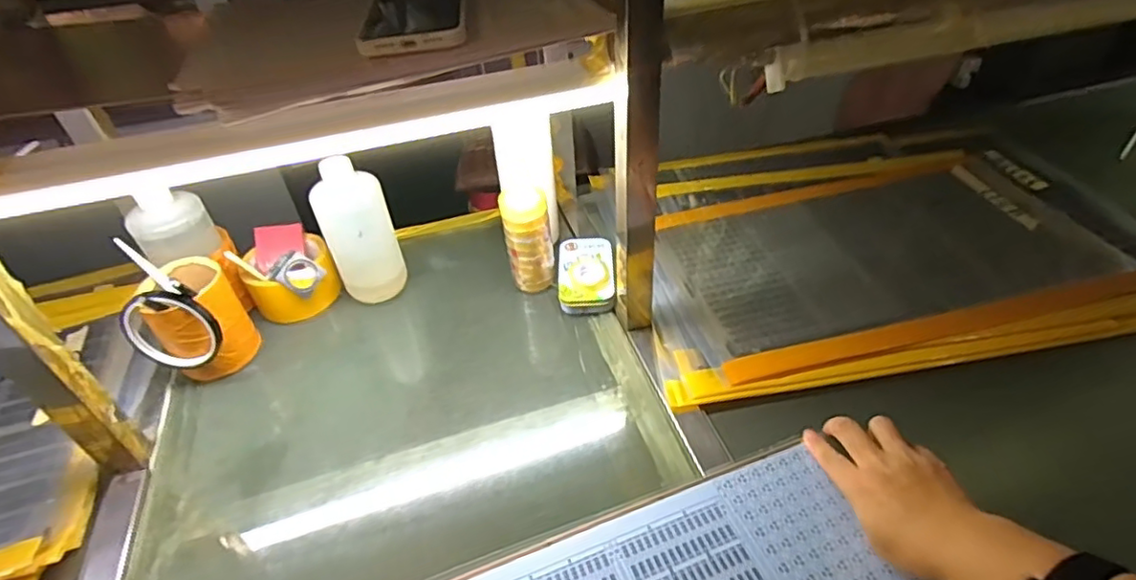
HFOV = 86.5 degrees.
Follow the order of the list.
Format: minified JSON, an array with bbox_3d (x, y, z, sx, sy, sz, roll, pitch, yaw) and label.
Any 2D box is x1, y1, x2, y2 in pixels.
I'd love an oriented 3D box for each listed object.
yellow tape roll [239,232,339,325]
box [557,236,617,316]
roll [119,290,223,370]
[{"bbox_3d":[-0.315,-0.011,0.694,0.094,0.054,0.094,-2,42,2],"label":"yellow tape roll"},{"bbox_3d":[0.022,-0.017,0.703,0.063,0.035,0.103,-3,42,2],"label":"box"},{"bbox_3d":[-0.385,0.044,0.593,0.088,0.104,0.023,0,42,5],"label":"roll"}]

